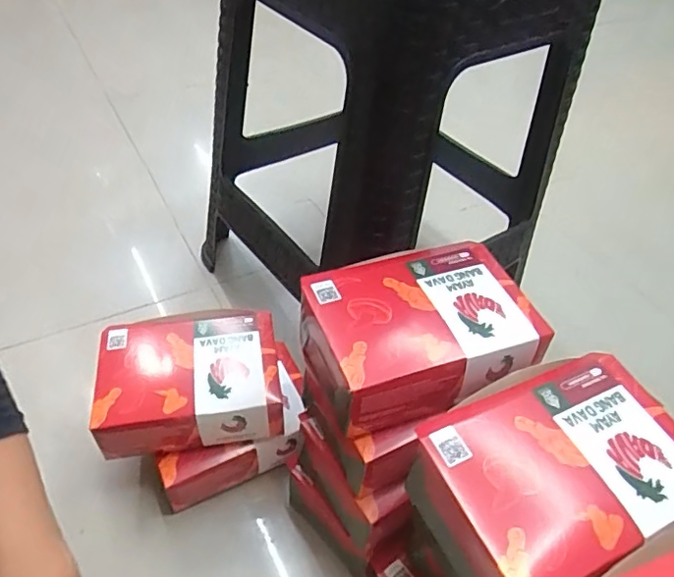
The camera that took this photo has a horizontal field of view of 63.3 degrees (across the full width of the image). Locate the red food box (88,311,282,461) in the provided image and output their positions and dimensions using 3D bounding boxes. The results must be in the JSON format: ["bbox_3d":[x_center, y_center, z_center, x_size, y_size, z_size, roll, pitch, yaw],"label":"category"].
[{"bbox_3d":[-0.148,0.089,0.551,0.172,0.060,0.134,-5,46,-12],"label":"red food box"}]

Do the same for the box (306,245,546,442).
[{"bbox_3d":[0.061,0.035,0.445,0.178,0.061,0.132,-10,47,-16],"label":"box"}]

